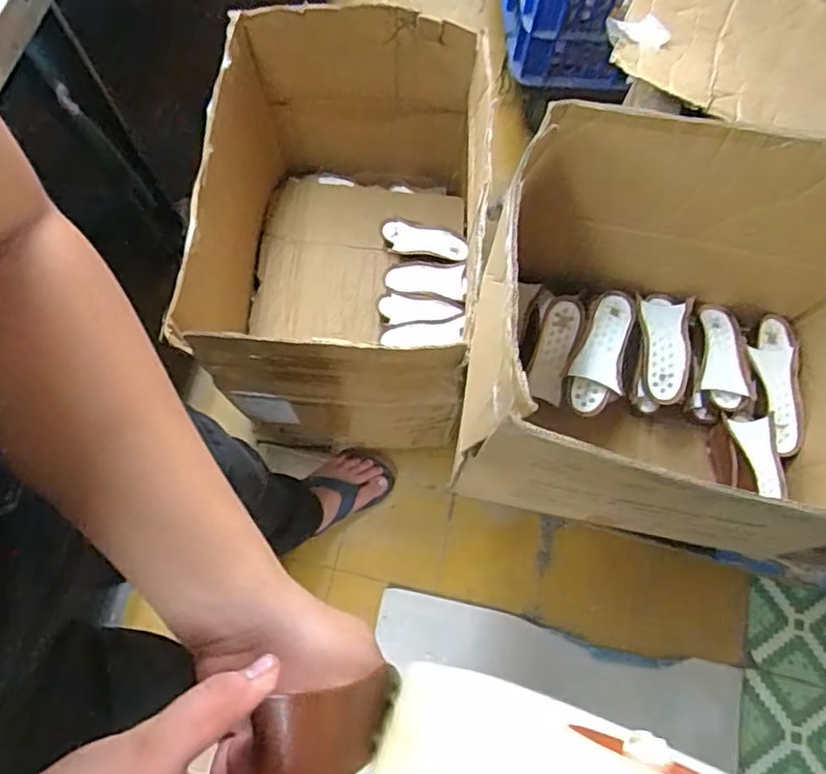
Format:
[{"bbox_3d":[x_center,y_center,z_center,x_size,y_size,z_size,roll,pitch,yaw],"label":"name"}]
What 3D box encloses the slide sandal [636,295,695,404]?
[{"bbox_3d":[0.379,-0.057,0.932,0.074,0.032,0.158,5,71,1],"label":"slide sandal"}]

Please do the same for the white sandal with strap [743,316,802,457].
[{"bbox_3d":[0.546,-0.004,0.929,0.068,0.037,0.207,2,71,-1],"label":"white sandal with strap"}]

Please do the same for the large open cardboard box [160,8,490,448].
[{"bbox_3d":[-0.118,-0.259,1.120,0.472,0.422,0.647,5,71,0],"label":"large open cardboard box"}]

